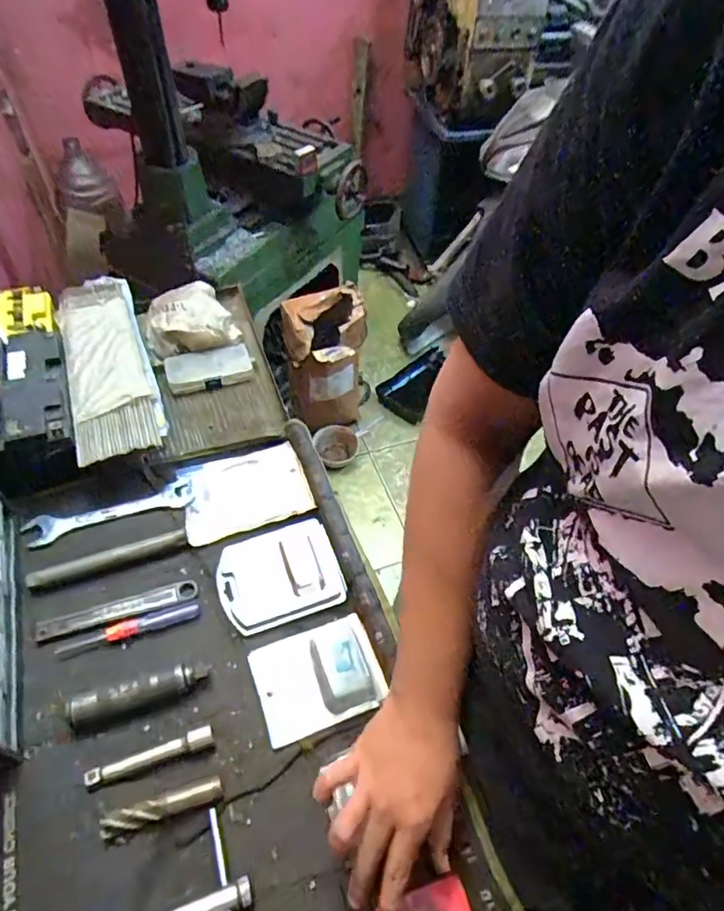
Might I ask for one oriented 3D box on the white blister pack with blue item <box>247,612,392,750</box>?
[{"bbox_3d":[-0.048,0.236,0.586,0.129,0.025,0.103,-16,55,-15],"label":"white blister pack with blue item"}]

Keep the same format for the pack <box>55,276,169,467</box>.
[{"bbox_3d":[-0.368,-0.143,0.786,0.111,0.034,0.373,-16,55,-16],"label":"pack"}]

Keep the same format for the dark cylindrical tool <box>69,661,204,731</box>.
[{"bbox_3d":[-0.230,0.245,0.558,0.132,0.033,0.029,-15,54,-15],"label":"dark cylindrical tool"}]

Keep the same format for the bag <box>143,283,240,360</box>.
[{"bbox_3d":[-0.285,-0.233,0.890,0.147,0.046,0.141,-10,53,-11],"label":"bag"}]

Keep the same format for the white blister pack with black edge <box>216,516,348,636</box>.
[{"bbox_3d":[-0.101,0.141,0.652,0.139,0.023,0.116,-14,54,-14],"label":"white blister pack with black edge"}]

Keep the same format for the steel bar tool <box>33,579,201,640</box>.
[{"bbox_3d":[-0.278,0.176,0.623,0.172,0.011,0.026,-15,54,-15],"label":"steel bar tool"}]

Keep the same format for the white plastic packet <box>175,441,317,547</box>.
[{"bbox_3d":[-0.157,0.048,0.732,0.161,0.013,0.125,-14,54,-14],"label":"white plastic packet"}]

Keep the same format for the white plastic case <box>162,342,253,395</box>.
[{"bbox_3d":[-0.242,-0.140,0.866,0.134,0.026,0.067,-18,55,-17],"label":"white plastic case"}]

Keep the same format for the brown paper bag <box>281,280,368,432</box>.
[{"bbox_3d":[-0.111,-0.257,1.631,0.232,0.429,0.178,-7,53,-9],"label":"brown paper bag"}]

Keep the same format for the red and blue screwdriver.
[{"bbox_3d":[-0.256,0.191,0.602,0.148,0.010,0.019,-13,54,-13],"label":"red and blue screwdriver"}]

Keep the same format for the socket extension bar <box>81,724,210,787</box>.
[{"bbox_3d":[-0.206,0.292,0.529,0.116,0.012,0.017,-14,54,-14],"label":"socket extension bar"}]

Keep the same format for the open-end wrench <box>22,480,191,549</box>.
[{"bbox_3d":[-0.326,0.071,0.706,0.203,0.013,0.041,-15,54,-15],"label":"open-end wrench"}]

